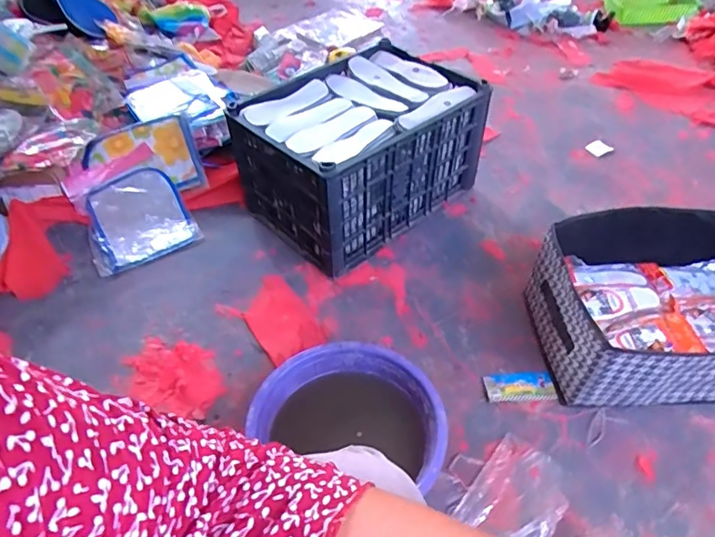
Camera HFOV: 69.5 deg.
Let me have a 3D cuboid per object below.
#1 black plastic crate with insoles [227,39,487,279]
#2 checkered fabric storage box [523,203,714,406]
[{"bbox_3d":[0.006,-0.274,1.212,0.477,0.277,0.348,-35,56,-27],"label":"black plastic crate with insoles"},{"bbox_3d":[0.565,0.064,0.923,0.438,0.167,0.320,-3,47,-1],"label":"checkered fabric storage box"}]

